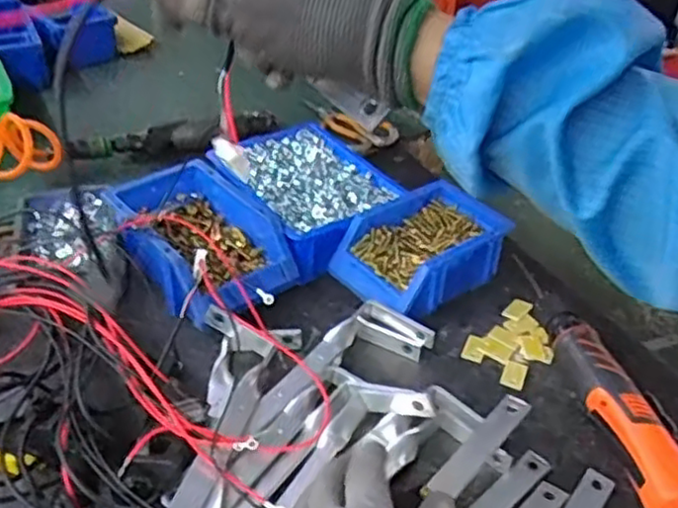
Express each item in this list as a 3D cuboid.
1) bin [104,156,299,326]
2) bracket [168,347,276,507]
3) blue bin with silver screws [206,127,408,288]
[{"bbox_3d":[-0.135,-0.013,0.673,0.124,0.068,0.203,-27,46,-33],"label":"bin"},{"bbox_3d":[-0.092,0.152,0.500,0.027,0.022,0.234,13,40,13],"label":"bracket"},{"bbox_3d":[-0.038,-0.067,0.759,0.157,0.060,0.197,-25,45,-32],"label":"blue bin with silver screws"}]

